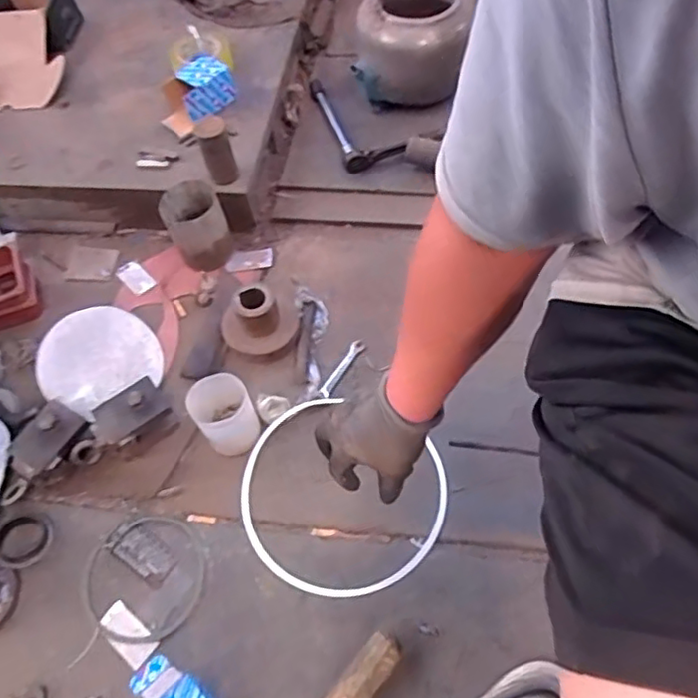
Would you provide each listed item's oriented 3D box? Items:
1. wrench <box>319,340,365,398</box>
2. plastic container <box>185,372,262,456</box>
[{"bbox_3d":[-0.011,0.027,0.921,0.019,0.004,0.102,29,66,18],"label":"wrench"},{"bbox_3d":[-0.163,0.089,0.844,0.074,0.098,0.070,-31,63,-14],"label":"plastic container"}]

